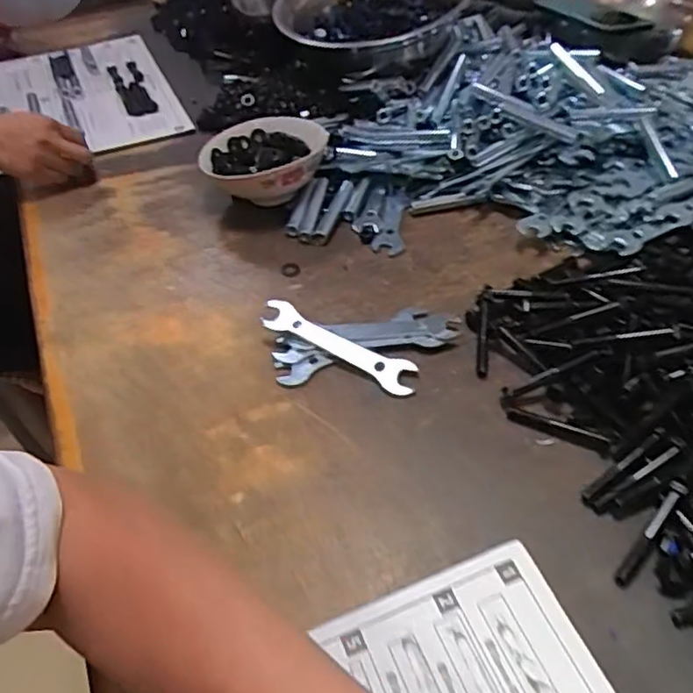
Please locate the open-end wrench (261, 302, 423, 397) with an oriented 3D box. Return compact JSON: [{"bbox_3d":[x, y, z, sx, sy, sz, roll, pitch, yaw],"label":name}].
[{"bbox_3d":[-0.007,0.001,0.555,0.147,0.009,0.031,25,70,17],"label":"open-end wrench"}]

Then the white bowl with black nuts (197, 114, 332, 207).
[{"bbox_3d":[-0.093,-0.207,0.720,0.120,0.058,0.126,-2,45,2],"label":"white bowl with black nuts"}]

